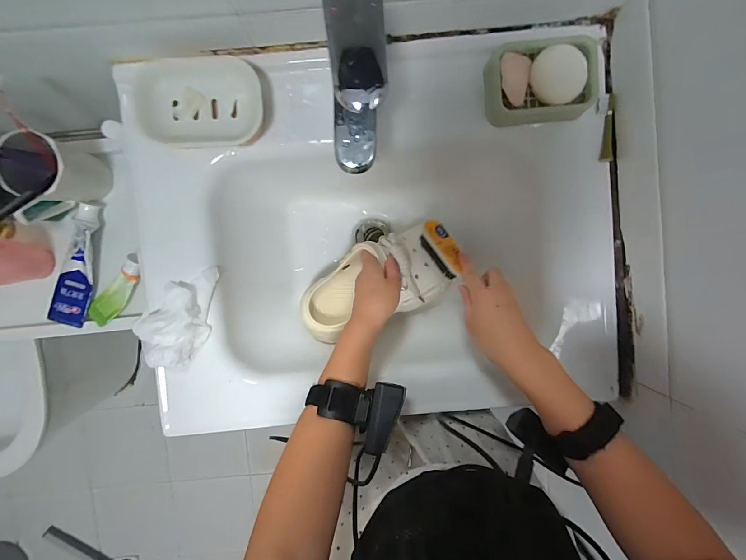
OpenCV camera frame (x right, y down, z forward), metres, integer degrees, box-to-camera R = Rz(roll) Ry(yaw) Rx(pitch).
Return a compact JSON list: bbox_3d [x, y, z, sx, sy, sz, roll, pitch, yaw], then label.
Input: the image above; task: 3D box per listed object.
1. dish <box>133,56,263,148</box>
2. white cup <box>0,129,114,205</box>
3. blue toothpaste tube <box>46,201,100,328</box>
[{"bbox_3d":[-0.203,-0.211,0.422,0.145,0.037,0.096,-4,94,0],"label":"dish"},{"bbox_3d":[-0.441,-0.151,0.506,0.078,0.126,0.084,0,94,0],"label":"white cup"},{"bbox_3d":[-0.465,-0.025,0.543,0.054,0.025,0.190,12,94,-1],"label":"blue toothpaste tube"}]

